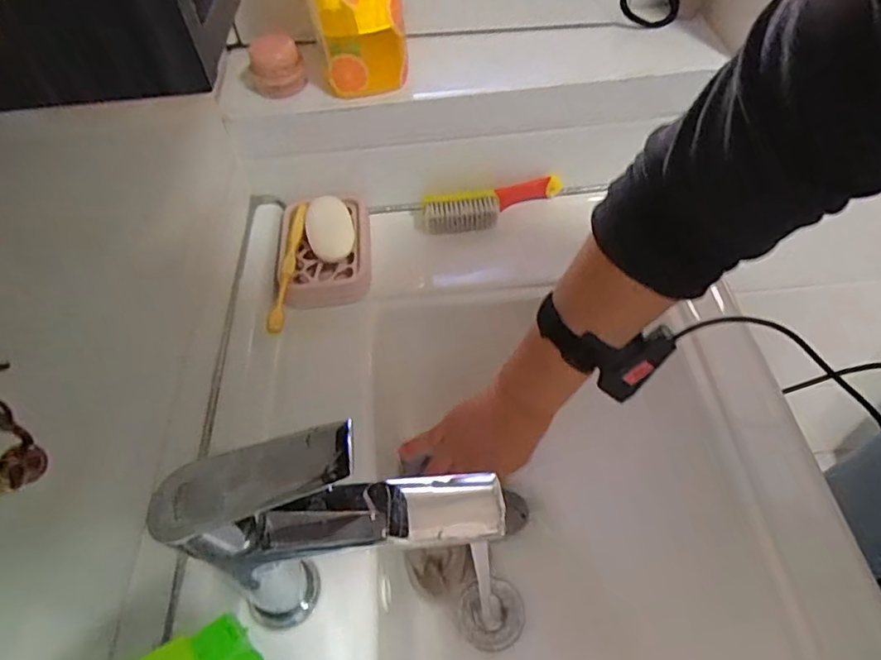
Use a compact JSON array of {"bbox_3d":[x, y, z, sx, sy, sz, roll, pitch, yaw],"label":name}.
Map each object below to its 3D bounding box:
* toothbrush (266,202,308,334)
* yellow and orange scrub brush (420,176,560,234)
[{"bbox_3d":[-0.153,-0.068,0.580,0.016,0.014,0.175,-2,52,3],"label":"toothbrush"},{"bbox_3d":[0.058,-0.138,0.641,0.158,0.035,0.037,-10,52,-4],"label":"yellow and orange scrub brush"}]

